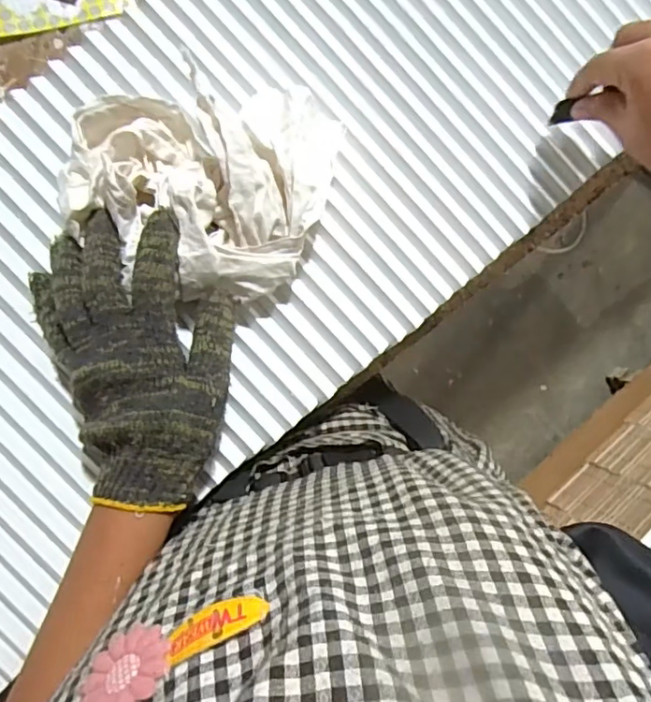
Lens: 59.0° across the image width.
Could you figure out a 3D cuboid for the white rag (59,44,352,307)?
[{"bbox_3d":[-0.076,-0.099,0.357,0.165,0.050,0.123,3,93,-9],"label":"white rag"}]

